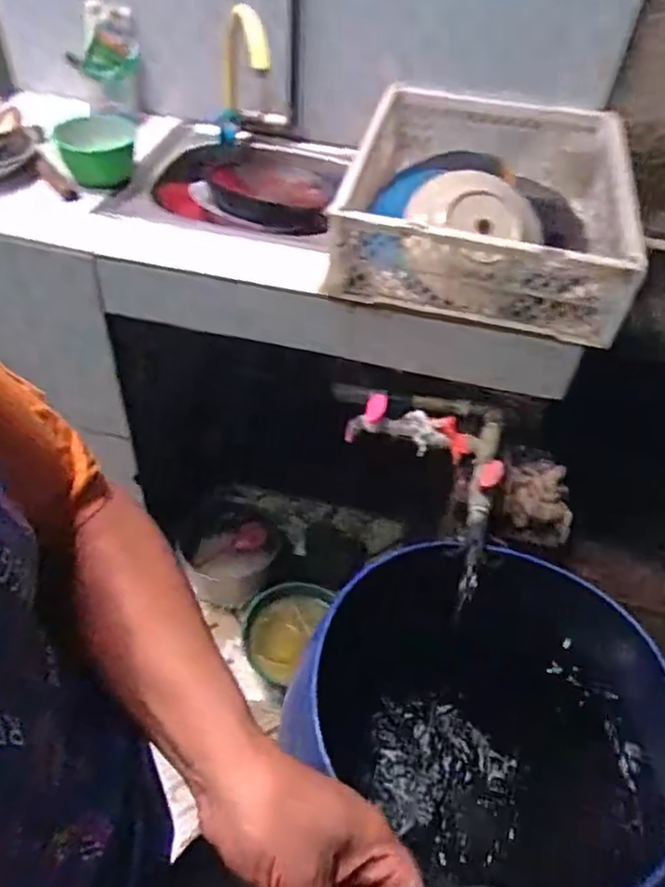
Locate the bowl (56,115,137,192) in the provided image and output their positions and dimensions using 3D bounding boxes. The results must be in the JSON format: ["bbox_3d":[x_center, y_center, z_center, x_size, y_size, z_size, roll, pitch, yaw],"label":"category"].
[{"bbox_3d":[-0.384,-0.481,1.094,0.124,0.075,0.110,-9,49,-13],"label":"bowl"}]

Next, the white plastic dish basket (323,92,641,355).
[{"bbox_3d":[0.238,-0.384,1.046,0.424,0.132,0.489,11,47,5],"label":"white plastic dish basket"}]

